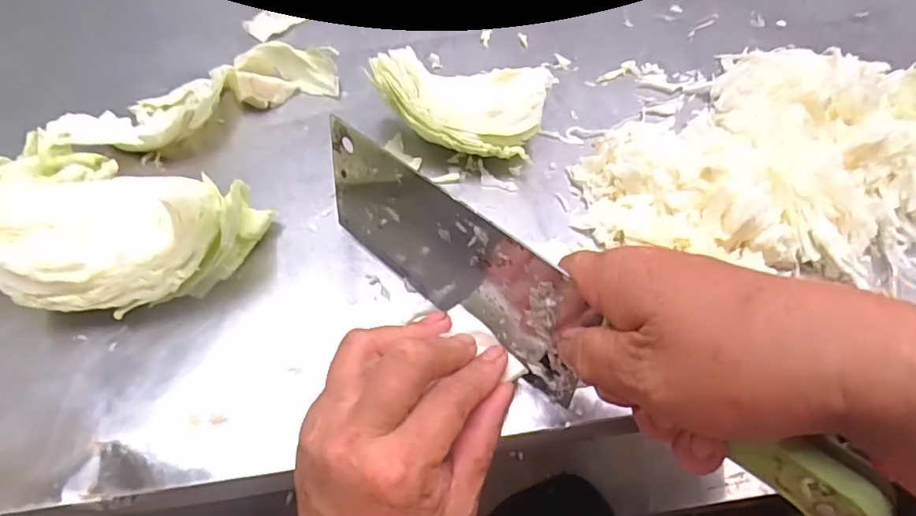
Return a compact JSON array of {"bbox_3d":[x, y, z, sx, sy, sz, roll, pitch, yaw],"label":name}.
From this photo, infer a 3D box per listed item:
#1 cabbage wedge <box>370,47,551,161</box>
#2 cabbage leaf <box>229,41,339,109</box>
[{"bbox_3d":[0.004,-0.100,0.396,0.117,0.061,0.069,-3,52,-1],"label":"cabbage wedge"},{"bbox_3d":[-0.137,-0.150,0.464,0.082,0.029,0.059,-17,53,-11],"label":"cabbage leaf"}]

